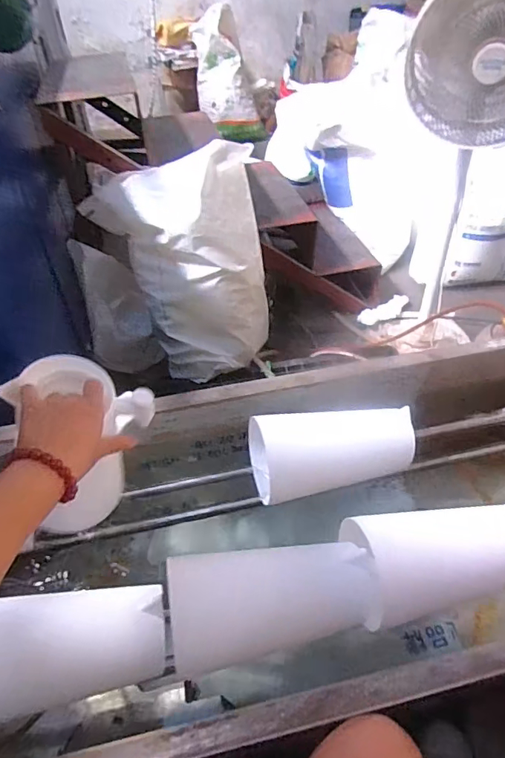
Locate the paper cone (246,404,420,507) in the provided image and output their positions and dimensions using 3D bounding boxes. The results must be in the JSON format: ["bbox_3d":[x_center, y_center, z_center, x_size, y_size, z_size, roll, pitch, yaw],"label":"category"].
[{"bbox_3d":[0.123,0.098,0.717,0.245,0.093,0.093,-12,45,-9],"label":"paper cone"}]

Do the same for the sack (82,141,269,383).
[{"bbox_3d":[-0.142,-0.304,1.328,0.418,0.575,0.166,-23,24,-9],"label":"sack"}]

